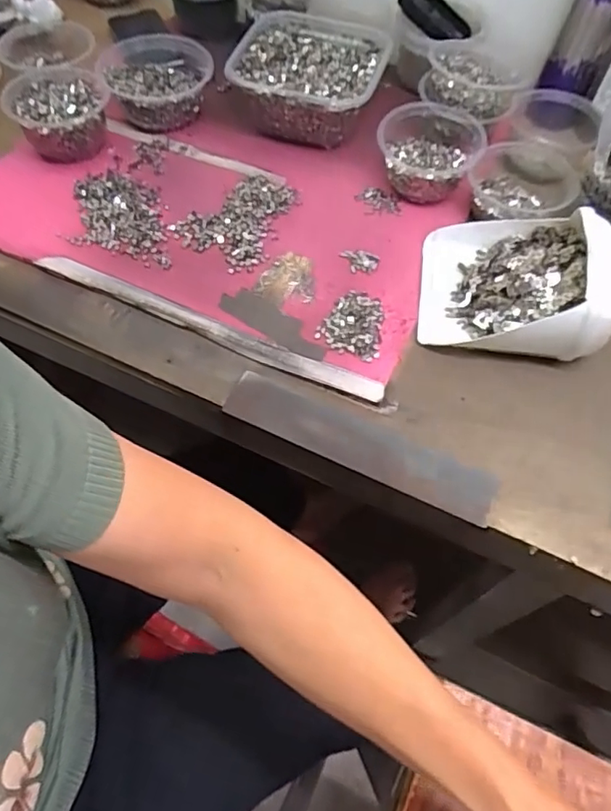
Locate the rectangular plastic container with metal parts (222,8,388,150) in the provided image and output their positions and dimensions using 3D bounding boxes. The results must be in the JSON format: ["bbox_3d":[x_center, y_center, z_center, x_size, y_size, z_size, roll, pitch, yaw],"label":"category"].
[{"bbox_3d":[0.006,-0.404,0.701,0.175,0.068,0.184,14,60,6],"label":"rectangular plastic container with metal parts"}]

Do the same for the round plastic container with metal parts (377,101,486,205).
[{"bbox_3d":[0.140,-0.285,0.649,0.113,0.063,0.105,1,59,-2],"label":"round plastic container with metal parts"}]

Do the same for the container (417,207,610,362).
[{"bbox_3d":[0.204,-0.127,0.561,0.167,0.088,0.153,9,59,3],"label":"container"}]

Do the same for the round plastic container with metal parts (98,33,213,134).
[{"bbox_3d":[-0.183,-0.401,0.702,0.119,0.052,0.130,1,58,-1],"label":"round plastic container with metal parts"}]

